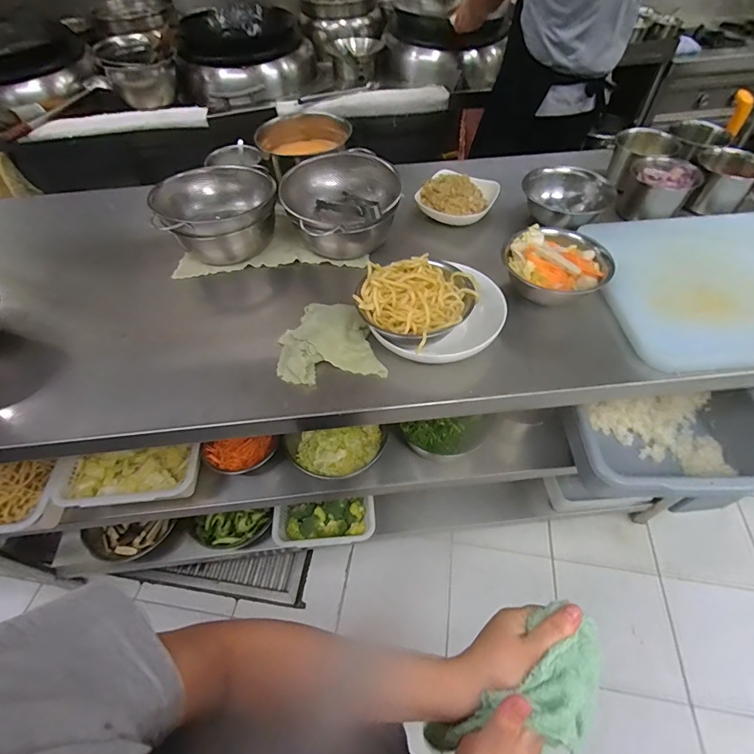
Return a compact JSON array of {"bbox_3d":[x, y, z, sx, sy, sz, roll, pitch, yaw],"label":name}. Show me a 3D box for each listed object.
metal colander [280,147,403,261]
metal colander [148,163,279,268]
[{"bbox_3d":[-0.066,-0.311,0.780,0.199,0.132,0.226,-13,53,-8],"label":"metal colander"},{"bbox_3d":[-0.301,-0.307,0.786,0.214,0.106,0.195,-26,56,-17],"label":"metal colander"}]

